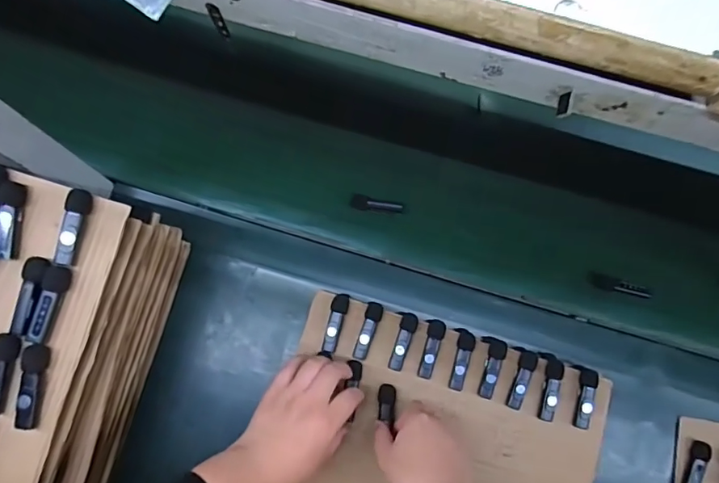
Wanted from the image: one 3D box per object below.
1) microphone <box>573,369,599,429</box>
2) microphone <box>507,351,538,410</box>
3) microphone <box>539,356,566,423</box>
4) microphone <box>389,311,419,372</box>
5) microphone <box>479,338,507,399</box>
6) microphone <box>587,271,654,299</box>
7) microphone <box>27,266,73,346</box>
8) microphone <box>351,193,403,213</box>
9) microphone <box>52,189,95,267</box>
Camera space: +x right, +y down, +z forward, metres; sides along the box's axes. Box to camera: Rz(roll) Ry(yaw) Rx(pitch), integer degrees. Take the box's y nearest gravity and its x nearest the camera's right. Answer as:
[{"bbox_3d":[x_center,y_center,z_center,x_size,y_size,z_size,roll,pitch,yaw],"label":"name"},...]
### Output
[{"bbox_3d":[0.249,0.172,0.533,0.018,0.013,0.065,13,76,2],"label":"microphone"},{"bbox_3d":[0.180,0.153,0.541,0.019,0.009,0.065,21,77,4],"label":"microphone"},{"bbox_3d":[0.214,0.164,0.540,0.020,0.011,0.068,13,76,2],"label":"microphone"},{"bbox_3d":[0.049,0.112,0.548,0.018,0.009,0.065,18,76,3],"label":"microphone"},{"bbox_3d":[0.148,0.141,0.540,0.018,0.011,0.065,16,76,3],"label":"microphone"},{"bbox_3d":[0.319,0.055,0.599,0.078,0.011,0.016,18,76,3],"label":"microphone"},{"bbox_3d":[-0.259,0.052,0.407,0.017,0.013,0.064,12,76,2],"label":"microphone"},{"bbox_3d":[0.022,-0.045,0.612,0.064,0.014,0.016,13,76,2],"label":"microphone"},{"bbox_3d":[-0.245,-0.012,0.415,0.017,0.019,0.063,15,76,2],"label":"microphone"}]

